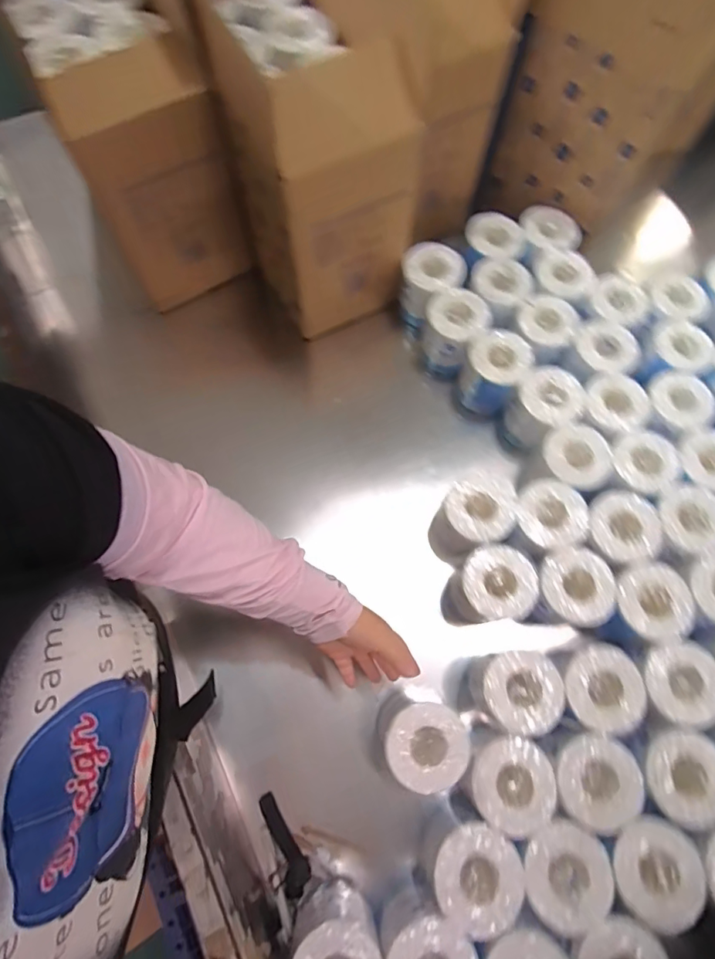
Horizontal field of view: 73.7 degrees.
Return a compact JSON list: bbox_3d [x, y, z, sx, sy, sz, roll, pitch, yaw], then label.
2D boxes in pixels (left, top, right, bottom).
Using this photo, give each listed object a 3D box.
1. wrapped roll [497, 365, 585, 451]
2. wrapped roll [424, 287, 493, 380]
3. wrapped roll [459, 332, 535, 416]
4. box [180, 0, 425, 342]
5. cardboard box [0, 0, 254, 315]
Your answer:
[{"bbox_3d":[0.298,-0.109,0.793,0.096,0.127,0.091,1,71,-2],"label":"wrapped roll"},{"bbox_3d":[0.165,-0.253,0.841,0.097,0.125,0.101,1,71,-2],"label":"wrapped roll"},{"bbox_3d":[0.226,-0.177,0.808,0.094,0.137,0.102,1,71,-2],"label":"wrapped roll"},{"bbox_3d":[-0.094,-0.526,0.760,0.223,0.377,0.393,-26,73,-10],"label":"box"},{"bbox_3d":[-0.371,-0.566,0.800,0.204,0.340,0.364,-27,74,-11],"label":"cardboard box"}]

